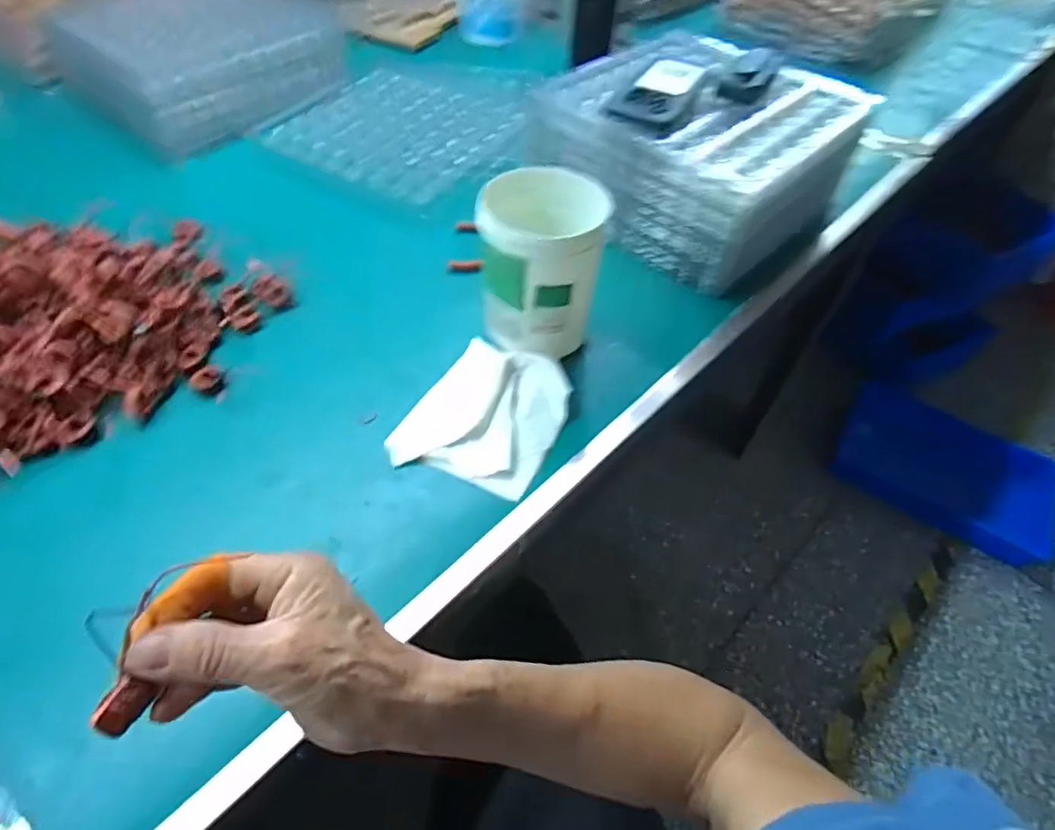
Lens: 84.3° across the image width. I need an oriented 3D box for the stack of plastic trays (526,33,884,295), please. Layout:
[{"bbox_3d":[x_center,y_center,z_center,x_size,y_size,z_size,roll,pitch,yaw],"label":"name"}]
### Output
[{"bbox_3d":[0.197,-0.329,0.684,0.285,0.129,0.305,-35,63,-26],"label":"stack of plastic trays"}]

